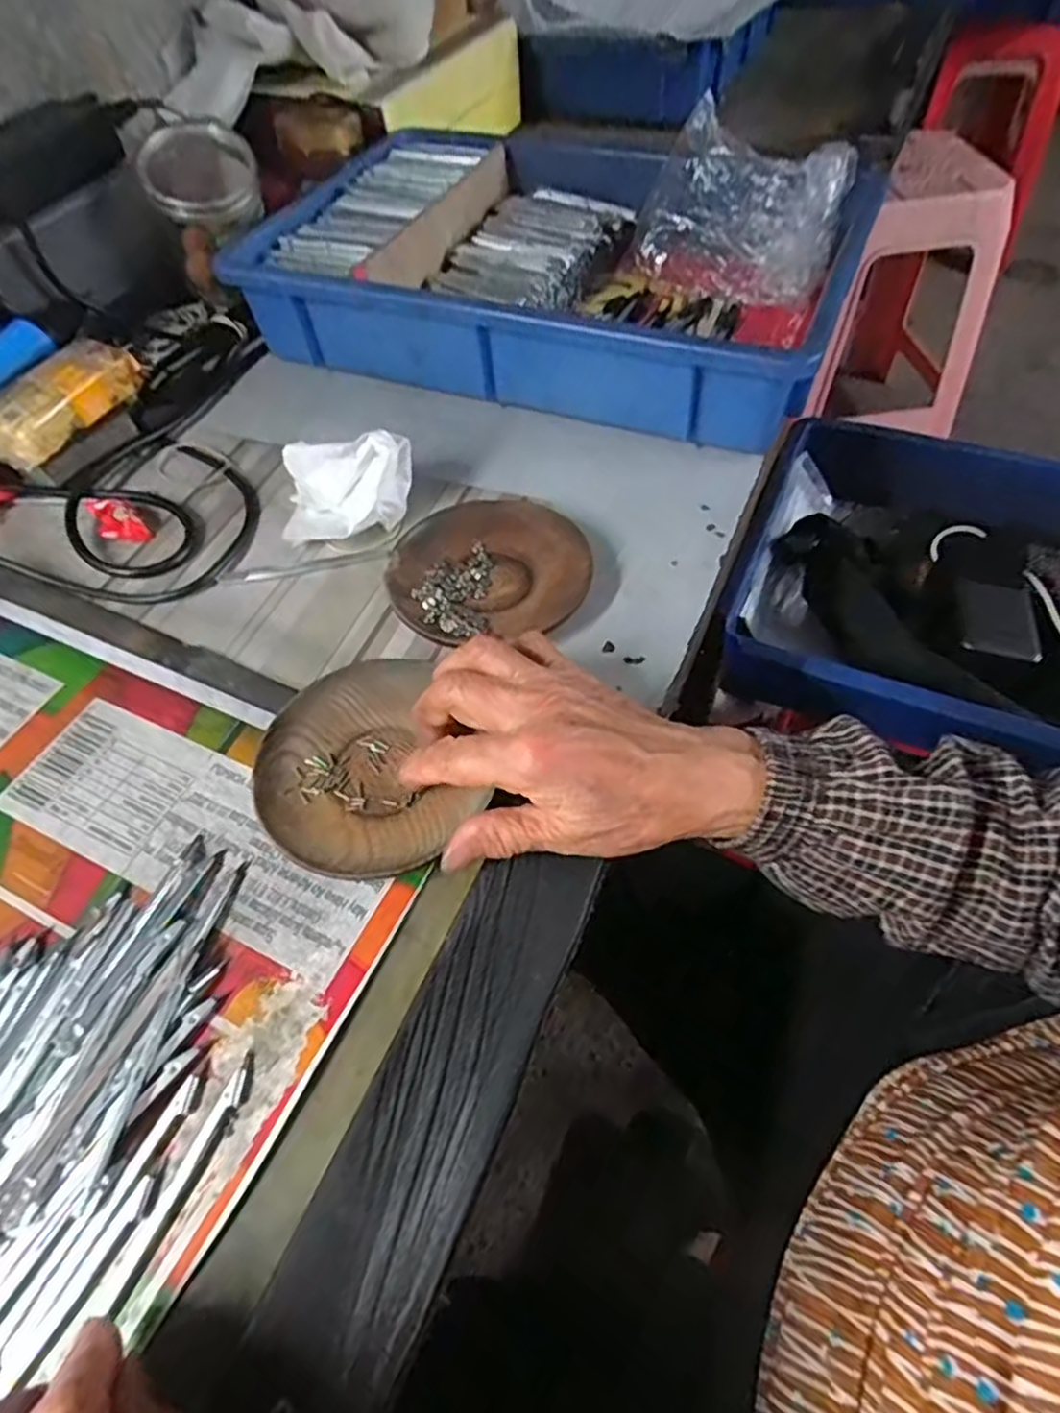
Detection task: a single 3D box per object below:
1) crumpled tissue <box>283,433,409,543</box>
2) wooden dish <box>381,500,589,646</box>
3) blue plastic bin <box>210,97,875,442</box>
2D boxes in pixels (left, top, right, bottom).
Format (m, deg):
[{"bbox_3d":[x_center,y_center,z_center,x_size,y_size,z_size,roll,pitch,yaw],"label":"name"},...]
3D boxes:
[{"bbox_3d":[-0.122,-0.141,0.454,0.084,0.053,0.058,8,56,8],"label":"crumpled tissue"},{"bbox_3d":[-0.025,-0.081,0.427,0.114,0.017,0.101,-10,55,-5],"label":"wooden dish"},{"bbox_3d":[0.020,-0.354,0.577,0.435,0.083,0.301,19,58,15],"label":"blue plastic bin"}]

